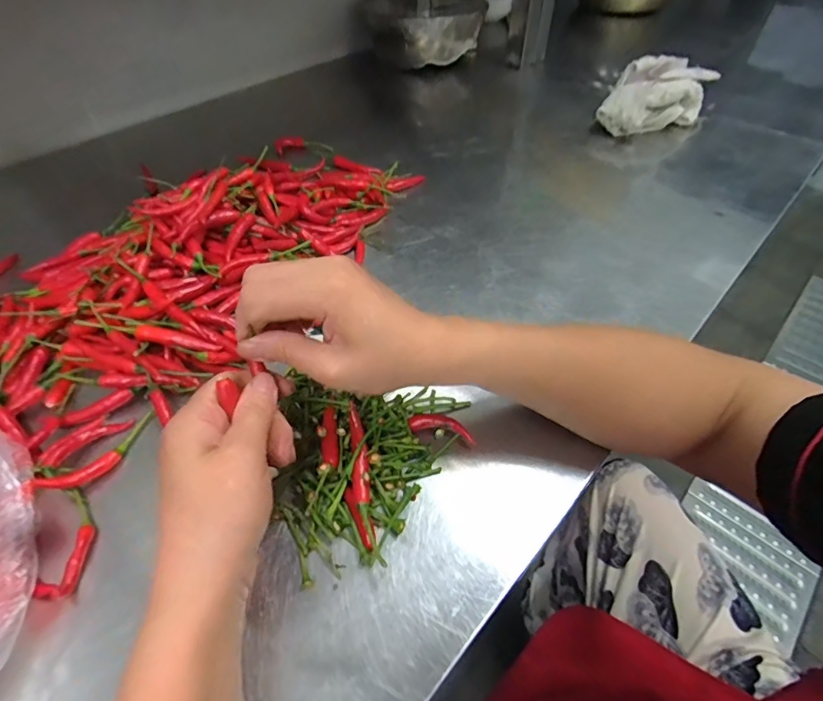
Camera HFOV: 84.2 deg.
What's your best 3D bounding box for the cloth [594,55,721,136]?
[{"bbox_3d":[0.364,-0.372,0.683,0.130,0.082,0.162,24,53,18],"label":"cloth"}]

